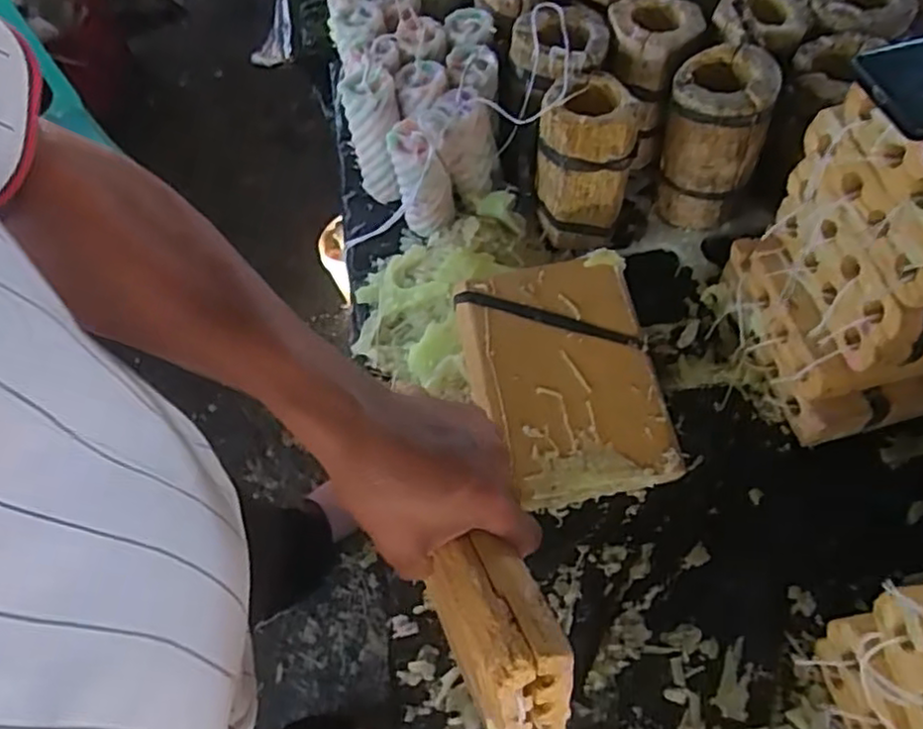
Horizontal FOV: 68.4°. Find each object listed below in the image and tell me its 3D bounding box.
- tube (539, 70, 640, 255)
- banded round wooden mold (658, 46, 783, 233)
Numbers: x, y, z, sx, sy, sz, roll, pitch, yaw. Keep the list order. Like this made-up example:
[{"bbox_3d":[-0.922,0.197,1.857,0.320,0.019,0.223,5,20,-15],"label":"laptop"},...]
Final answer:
[{"bbox_3d":[0.120,-0.203,0.682,0.088,0.145,0.092,3,62,4],"label":"tube"},{"bbox_3d":[0.247,-0.226,0.683,0.093,0.158,0.089,13,63,9],"label":"banded round wooden mold"}]

